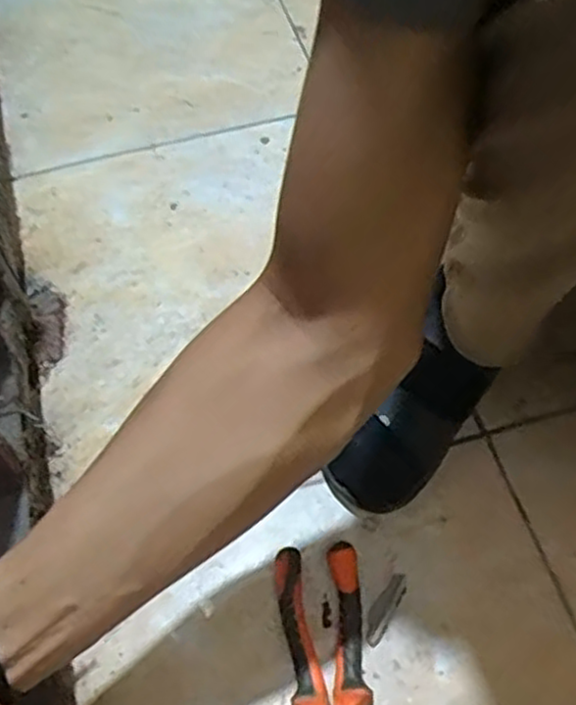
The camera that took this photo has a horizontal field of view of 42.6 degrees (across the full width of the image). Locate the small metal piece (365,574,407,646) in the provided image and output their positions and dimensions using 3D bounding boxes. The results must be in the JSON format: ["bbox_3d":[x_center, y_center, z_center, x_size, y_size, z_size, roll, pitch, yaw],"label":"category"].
[{"bbox_3d":[0.066,0.175,0.505,0.015,0.004,0.051,27,62,18],"label":"small metal piece"}]

